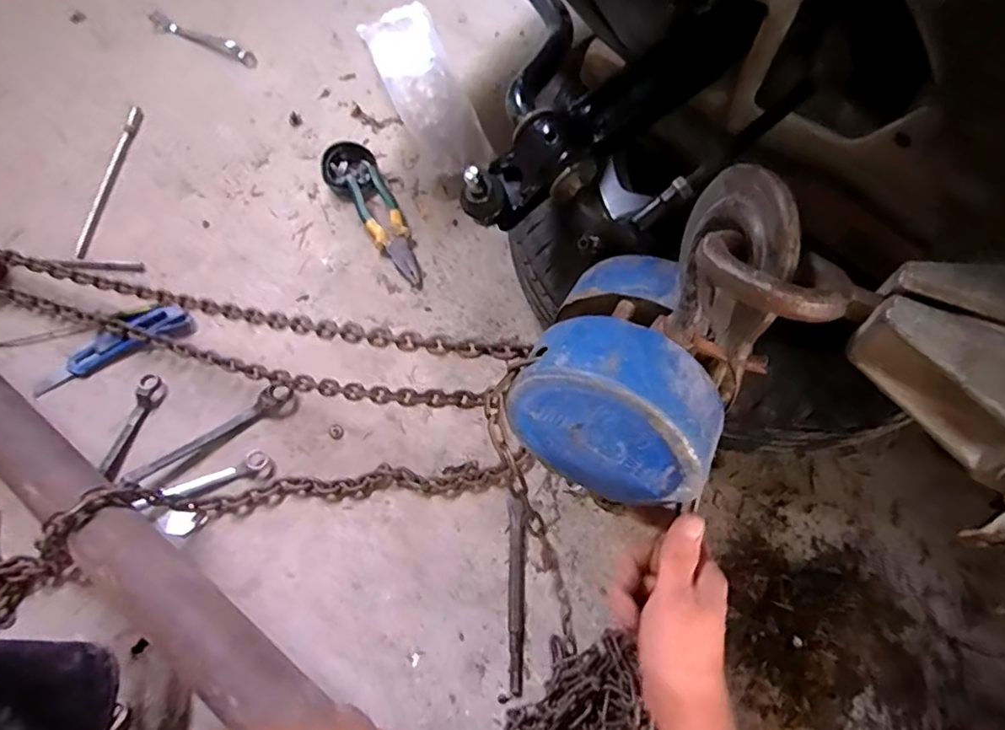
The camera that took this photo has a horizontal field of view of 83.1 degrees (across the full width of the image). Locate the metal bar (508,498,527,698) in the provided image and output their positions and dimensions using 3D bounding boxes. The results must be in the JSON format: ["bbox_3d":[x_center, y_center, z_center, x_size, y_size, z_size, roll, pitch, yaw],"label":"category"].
[{"bbox_3d":[0.016,0.245,0.615,0.018,0.013,0.193,1,66,1],"label":"metal bar"}]

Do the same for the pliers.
[{"bbox_3d":[-0.163,-0.194,0.791,0.053,0.026,0.207,-23,68,-10],"label":"pliers"}]

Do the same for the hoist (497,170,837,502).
[{"bbox_3d":[0.092,-0.011,0.345,0.123,0.200,0.129,30,68,11],"label":"hoist"}]

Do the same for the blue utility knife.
[{"bbox_3d":[-0.504,-0.021,0.729,0.201,0.027,0.050,-29,69,-12],"label":"blue utility knife"}]

